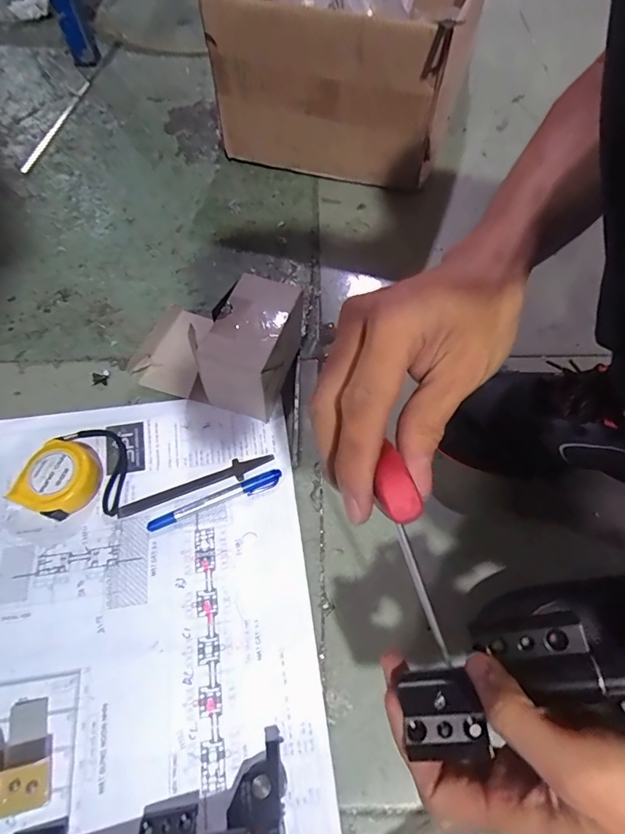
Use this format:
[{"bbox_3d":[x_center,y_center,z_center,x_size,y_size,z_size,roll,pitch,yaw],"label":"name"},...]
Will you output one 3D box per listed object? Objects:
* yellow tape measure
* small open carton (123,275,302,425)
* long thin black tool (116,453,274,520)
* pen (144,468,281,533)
[{"bbox_3d":[-0.237,0.055,0.433,0.059,0.032,0.073,18,63,10],"label":"yellow tape measure"},{"bbox_3d":[-0.103,-0.084,0.483,0.173,0.088,0.120,19,64,11],"label":"small open carton"},{"bbox_3d":[-0.114,0.065,0.454,0.153,0.008,0.020,-18,63,-9],"label":"long thin black tool"},{"bbox_3d":[-0.091,0.080,0.437,0.130,0.008,0.017,-22,63,-11],"label":"pen"}]

